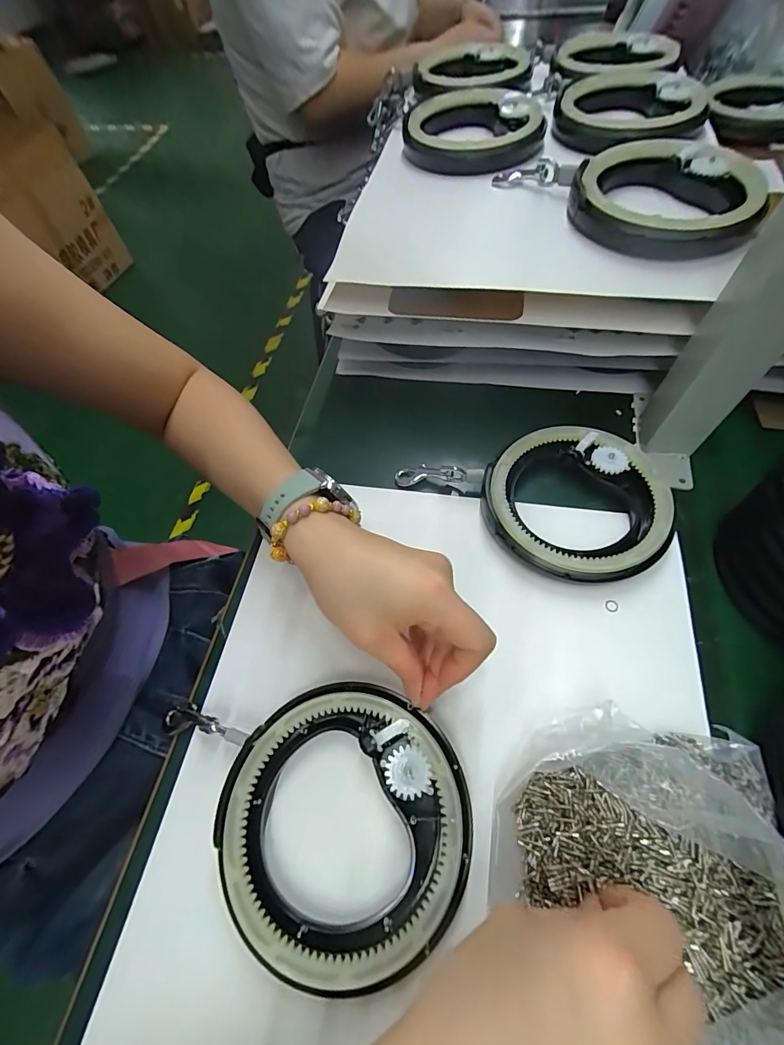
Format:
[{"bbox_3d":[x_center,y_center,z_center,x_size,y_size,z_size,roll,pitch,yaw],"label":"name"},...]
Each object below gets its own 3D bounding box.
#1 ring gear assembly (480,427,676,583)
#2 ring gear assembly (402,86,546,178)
[{"bbox_3d":[0.131,-0.015,0.305,0.125,0.026,0.120,14,62,11],"label":"ring gear assembly"},{"bbox_3d":[0.079,-0.377,0.396,0.130,0.035,0.127,-1,60,2],"label":"ring gear assembly"}]

